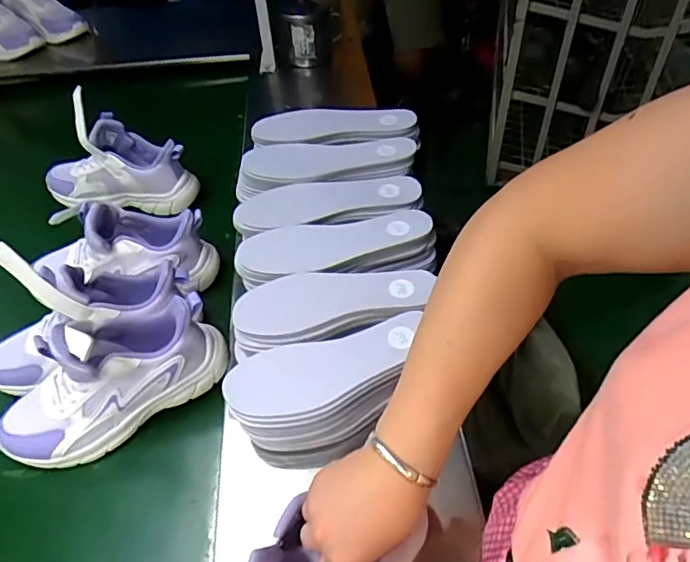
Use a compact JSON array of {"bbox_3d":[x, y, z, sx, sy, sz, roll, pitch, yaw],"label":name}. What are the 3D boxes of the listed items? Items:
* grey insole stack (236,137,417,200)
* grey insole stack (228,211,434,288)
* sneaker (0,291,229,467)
[{"bbox_3d":[-0.027,-0.156,0.740,0.245,0.044,0.095,-1,48,1],"label":"grey insole stack"},{"bbox_3d":[-0.011,-0.037,0.637,0.243,0.043,0.085,-9,48,-5],"label":"grey insole stack"},{"bbox_3d":[-0.241,0.095,0.534,0.228,0.139,0.081,-21,50,-15],"label":"sneaker"}]

